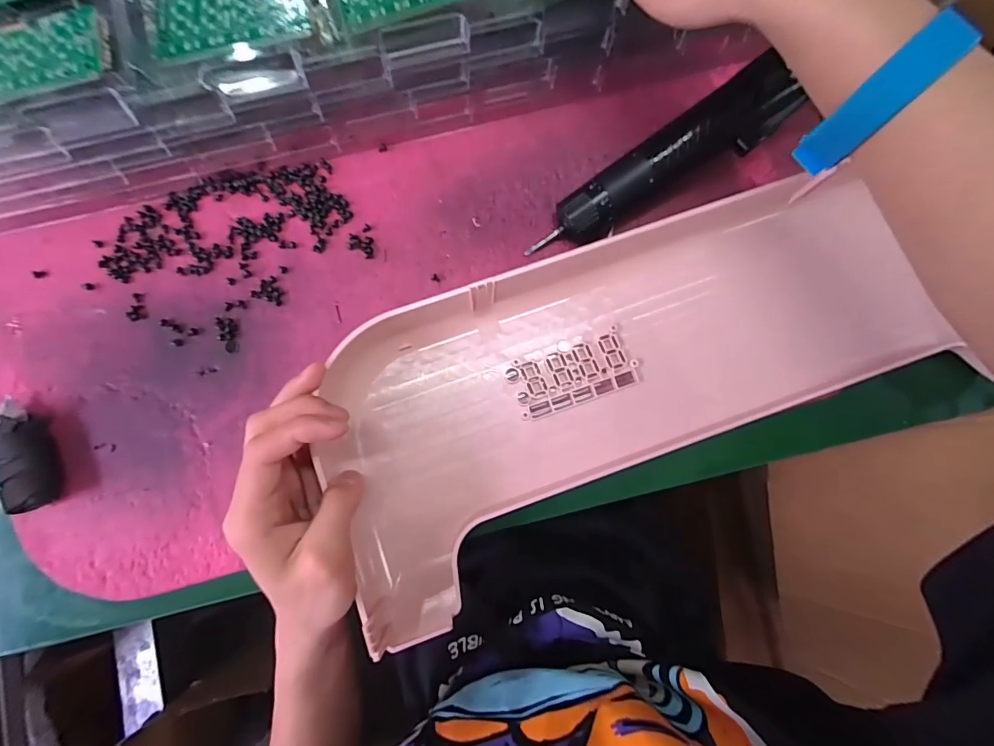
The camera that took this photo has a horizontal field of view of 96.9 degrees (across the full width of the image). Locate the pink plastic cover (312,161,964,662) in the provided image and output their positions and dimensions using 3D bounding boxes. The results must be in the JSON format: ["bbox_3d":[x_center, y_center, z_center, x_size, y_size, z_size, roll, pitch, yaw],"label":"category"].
[{"bbox_3d":[0.091,-0.005,0.288,0.418,0.050,0.181,-23,81,-7],"label":"pink plastic cover"}]

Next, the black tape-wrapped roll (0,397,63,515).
[{"bbox_3d":[-0.297,0.050,0.277,0.028,0.018,0.069,-25,84,-4],"label":"black tape-wrapped roll"}]

